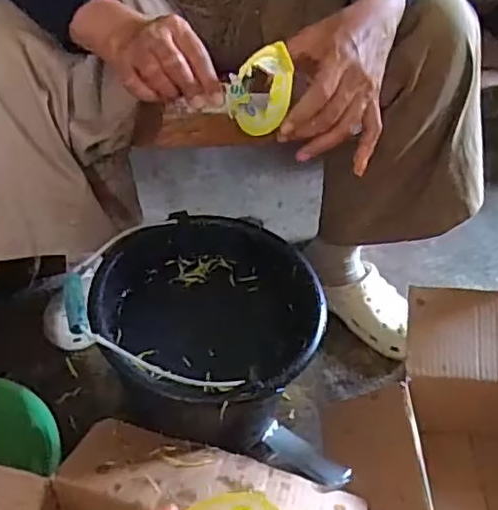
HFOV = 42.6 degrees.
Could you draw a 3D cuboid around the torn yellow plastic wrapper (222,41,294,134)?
[{"bbox_3d":[0.008,-0.141,0.536,0.051,0.059,0.056,4,46,-1],"label":"torn yellow plastic wrapper"}]

